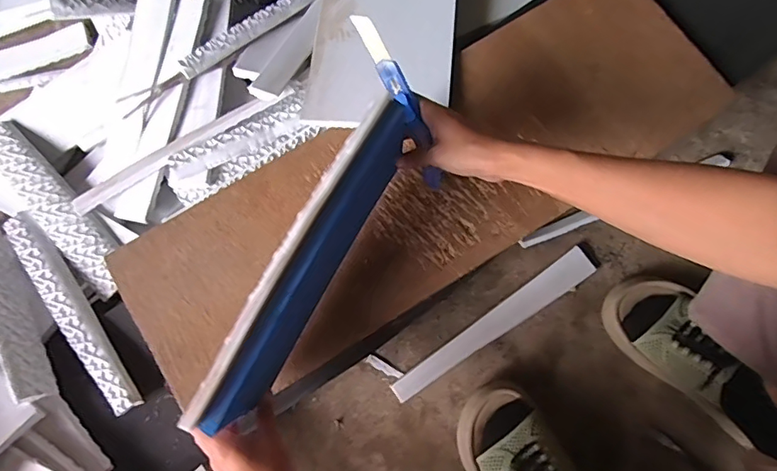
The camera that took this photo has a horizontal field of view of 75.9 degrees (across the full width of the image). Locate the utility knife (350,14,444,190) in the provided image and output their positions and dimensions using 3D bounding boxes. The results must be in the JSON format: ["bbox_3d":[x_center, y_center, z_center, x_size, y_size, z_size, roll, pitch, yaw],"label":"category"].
[{"bbox_3d":[0.016,-0.122,0.466,0.019,0.017,0.173,-31,112,-6],"label":"utility knife"}]

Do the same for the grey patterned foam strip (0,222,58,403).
[{"bbox_3d":[-0.430,0.064,0.557,0.279,0.046,0.008,47,125,25],"label":"grey patterned foam strip"}]

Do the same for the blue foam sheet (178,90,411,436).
[{"bbox_3d":[-0.062,0.018,0.427,0.027,0.153,0.291,28,79,7],"label":"blue foam sheet"}]

